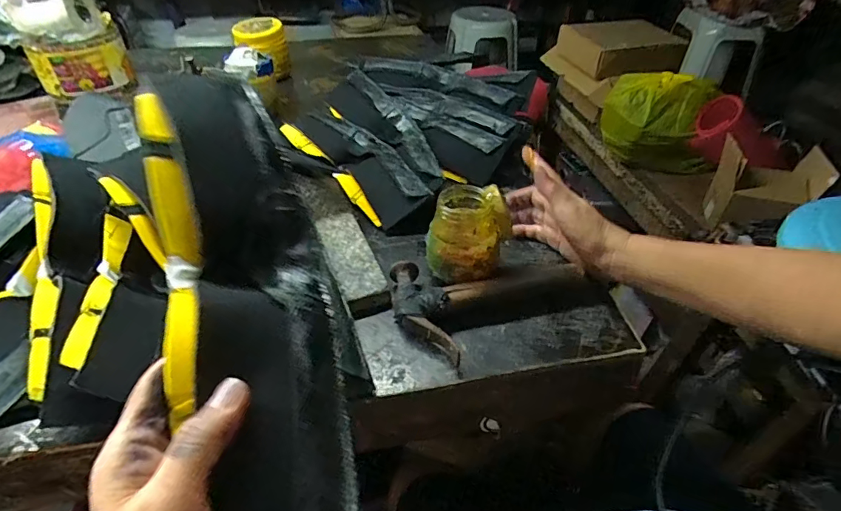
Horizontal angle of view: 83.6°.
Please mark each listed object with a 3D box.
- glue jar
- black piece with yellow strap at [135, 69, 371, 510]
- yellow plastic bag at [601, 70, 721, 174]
[{"bbox_3d":[0.046,-0.026,0.460,0.074,0.072,0.074,4,40,3],"label":"glue jar"},{"bbox_3d":[-0.095,0.009,0.260,0.085,0.037,0.297,-15,63,-18],"label":"black piece with yellow strap"},{"bbox_3d":[0.557,-0.312,1.104,0.251,0.194,0.154,17,43,18],"label":"yellow plastic bag"}]

